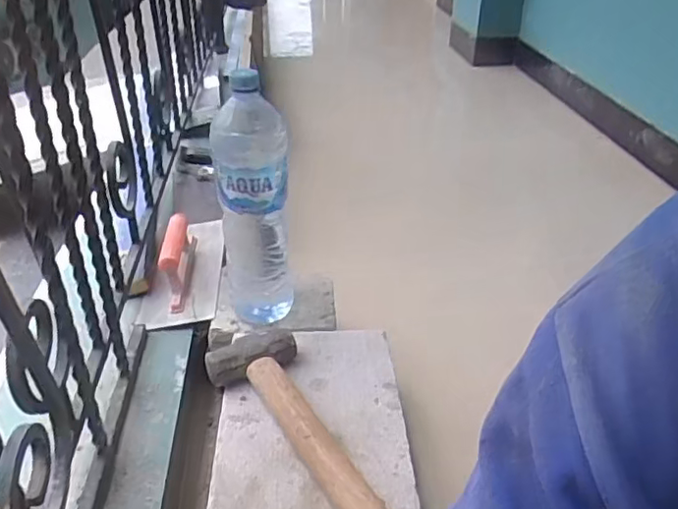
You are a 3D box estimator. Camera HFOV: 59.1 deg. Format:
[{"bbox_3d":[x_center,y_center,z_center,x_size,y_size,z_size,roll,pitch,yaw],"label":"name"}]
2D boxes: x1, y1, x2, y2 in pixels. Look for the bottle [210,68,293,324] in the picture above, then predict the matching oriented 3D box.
[{"bbox_3d":[-0.100,-0.055,0.727,0.090,0.313,0.088,-3,33,-5],"label":"bottle"}]

